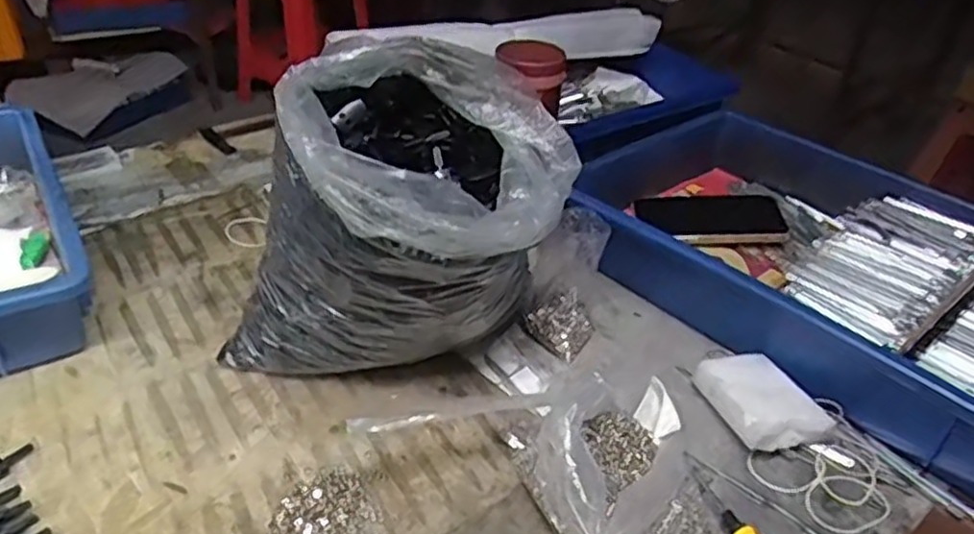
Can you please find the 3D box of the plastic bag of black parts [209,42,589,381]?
[{"bbox_3d":[-0.055,-0.023,0.502,0.199,0.231,0.173,20,38,21],"label":"plastic bag of black parts"}]

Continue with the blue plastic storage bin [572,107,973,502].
[{"bbox_3d":[0.279,-0.019,0.648,0.282,0.090,0.486,-25,45,-35],"label":"blue plastic storage bin"}]

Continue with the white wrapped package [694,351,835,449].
[{"bbox_3d":[0.200,0.099,0.520,0.061,0.027,0.080,-6,37,-16],"label":"white wrapped package"}]

